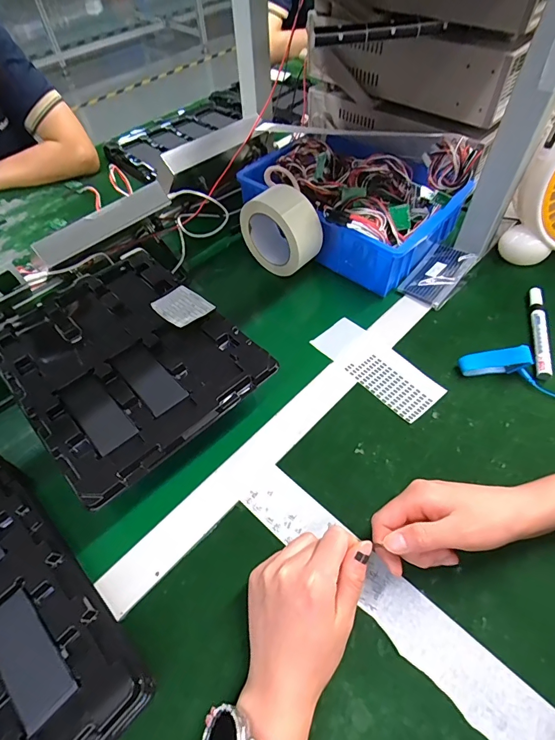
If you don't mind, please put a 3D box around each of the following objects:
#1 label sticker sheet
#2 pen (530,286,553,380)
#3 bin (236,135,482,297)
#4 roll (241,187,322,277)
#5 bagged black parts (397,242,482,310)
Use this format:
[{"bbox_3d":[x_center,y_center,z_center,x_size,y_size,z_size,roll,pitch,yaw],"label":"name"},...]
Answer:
[{"bbox_3d":[0.121,-0.006,0.492,0.065,0.006,0.158,-38,61,-18],"label":"label sticker sheet"},{"bbox_3d":[0.328,-0.048,0.501,0.018,0.020,0.143,12,55,12],"label":"pen"},{"bbox_3d":[0.109,-0.259,0.604,0.296,0.122,0.211,29,60,23],"label":"bin"},{"bbox_3d":[0.007,-0.198,0.566,0.113,0.109,0.052,36,62,26],"label":"roll"},{"bbox_3d":[0.229,-0.137,0.570,0.068,0.024,0.111,36,63,26],"label":"bagged black parts"}]

